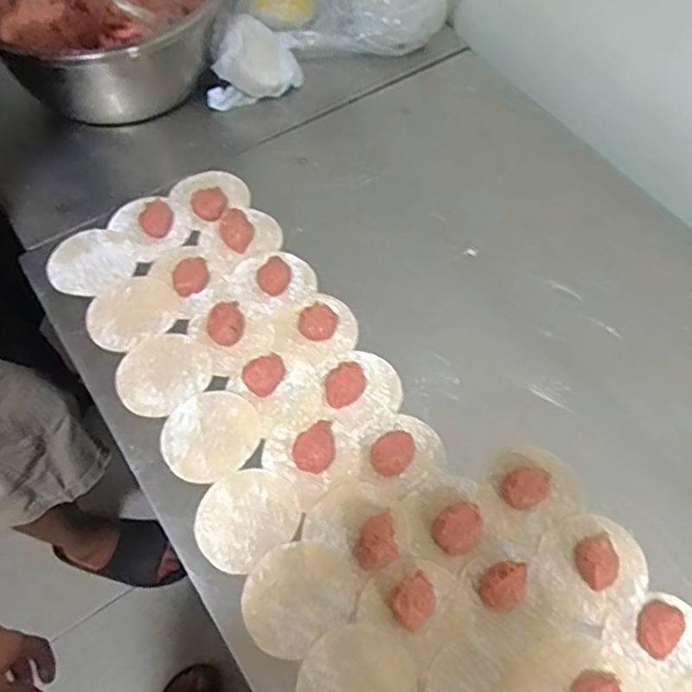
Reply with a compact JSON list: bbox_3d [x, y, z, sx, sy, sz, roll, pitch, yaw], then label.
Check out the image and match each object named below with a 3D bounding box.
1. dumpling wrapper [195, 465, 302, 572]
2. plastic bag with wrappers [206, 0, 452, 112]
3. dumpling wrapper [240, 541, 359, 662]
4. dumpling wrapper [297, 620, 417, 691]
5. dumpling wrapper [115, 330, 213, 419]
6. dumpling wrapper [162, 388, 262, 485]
[{"bbox_3d":[-0.082,0.139,0.524,0.084,0.004,0.073,-34,68,-20],"label":"dumpling wrapper"},{"bbox_3d":[-0.044,-0.424,0.796,0.323,0.113,0.152,-26,63,-13],"label":"plastic bag with wrappers"},{"bbox_3d":[-0.038,0.190,0.493,0.085,0.004,0.075,-35,66,-17],"label":"dumpling wrapper"},{"bbox_3d":[0.004,0.243,0.462,0.082,0.004,0.073,-37,66,-18],"label":"dumpling wrapper"},{"bbox_3d":[-0.169,0.025,0.590,0.083,0.004,0.076,2,61,-4],"label":"dumpling wrapper"},{"bbox_3d":[-0.119,0.077,0.560,0.078,0.005,0.085,0,60,1],"label":"dumpling wrapper"}]

